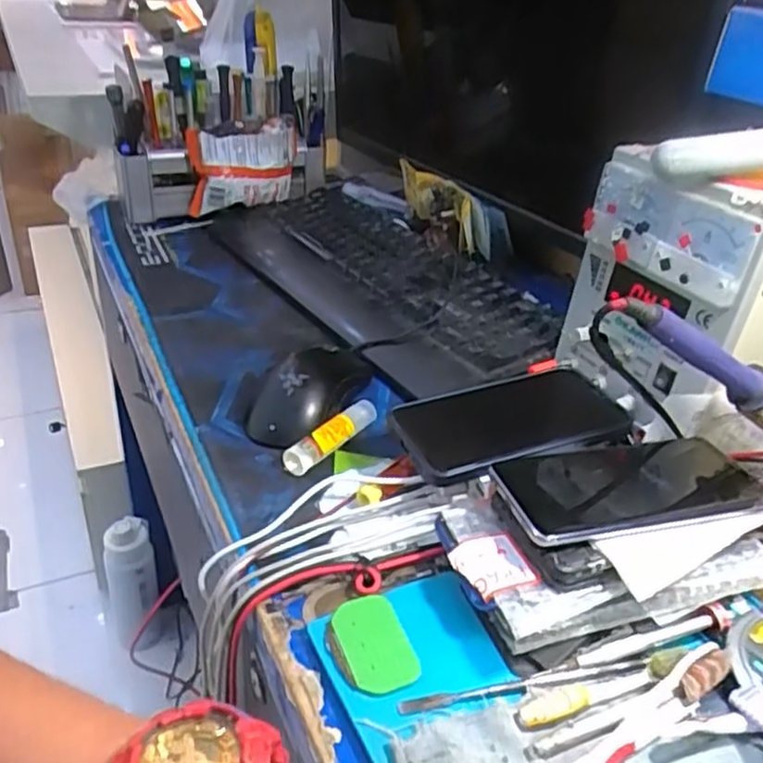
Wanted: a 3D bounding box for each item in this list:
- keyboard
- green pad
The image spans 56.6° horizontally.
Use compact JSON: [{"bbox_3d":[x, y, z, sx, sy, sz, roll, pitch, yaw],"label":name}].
[{"bbox_3d":[-0.007,-0.113,0.755,0.197,0.050,0.469,-14,37,-28],"label":"keyboard"},{"bbox_3d":[-0.003,0.139,0.377,0.037,0.007,0.056,-8,35,-20],"label":"green pad"}]

